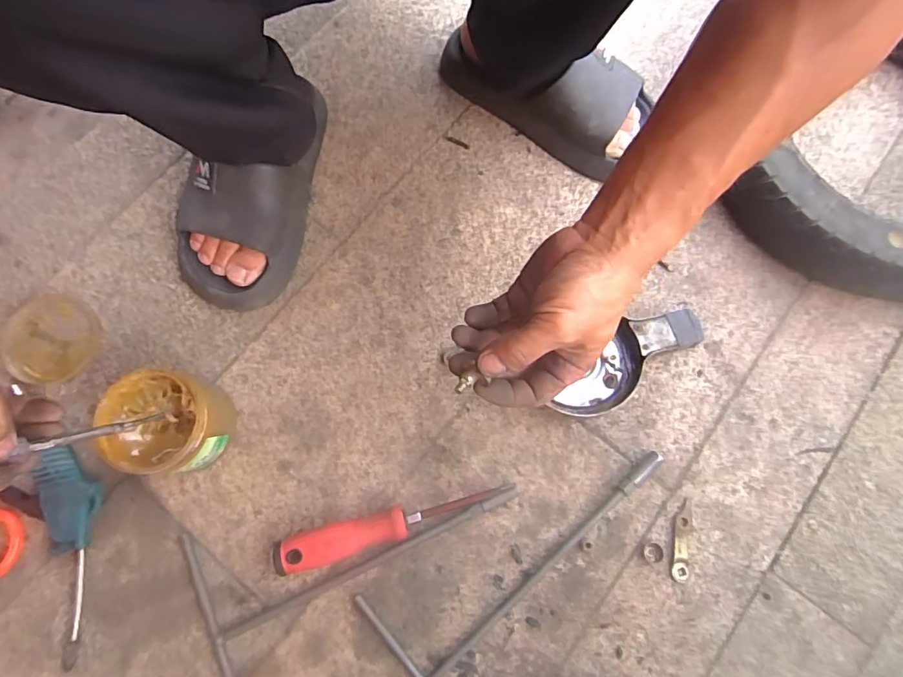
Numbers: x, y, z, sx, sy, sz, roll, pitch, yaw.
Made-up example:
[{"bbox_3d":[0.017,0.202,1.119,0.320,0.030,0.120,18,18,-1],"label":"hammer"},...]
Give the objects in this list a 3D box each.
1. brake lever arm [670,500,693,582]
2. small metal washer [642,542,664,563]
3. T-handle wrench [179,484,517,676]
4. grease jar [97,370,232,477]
[{"bbox_3d":[0.207,0.180,0.436,0.015,0.004,0.068,11,75,1],"label":"brake lever arm"},{"bbox_3d":[0.178,0.189,0.431,0.017,0.004,0.016,0,75,-2],"label":"small metal washer"},{"bbox_3d":[-0.072,0.195,0.423,0.281,0.017,0.167,-24,77,-8],"label":"T-handle wrench"},{"bbox_3d":[-0.240,0.073,0.420,0.082,0.069,0.081,0,75,-2],"label":"grease jar"}]

